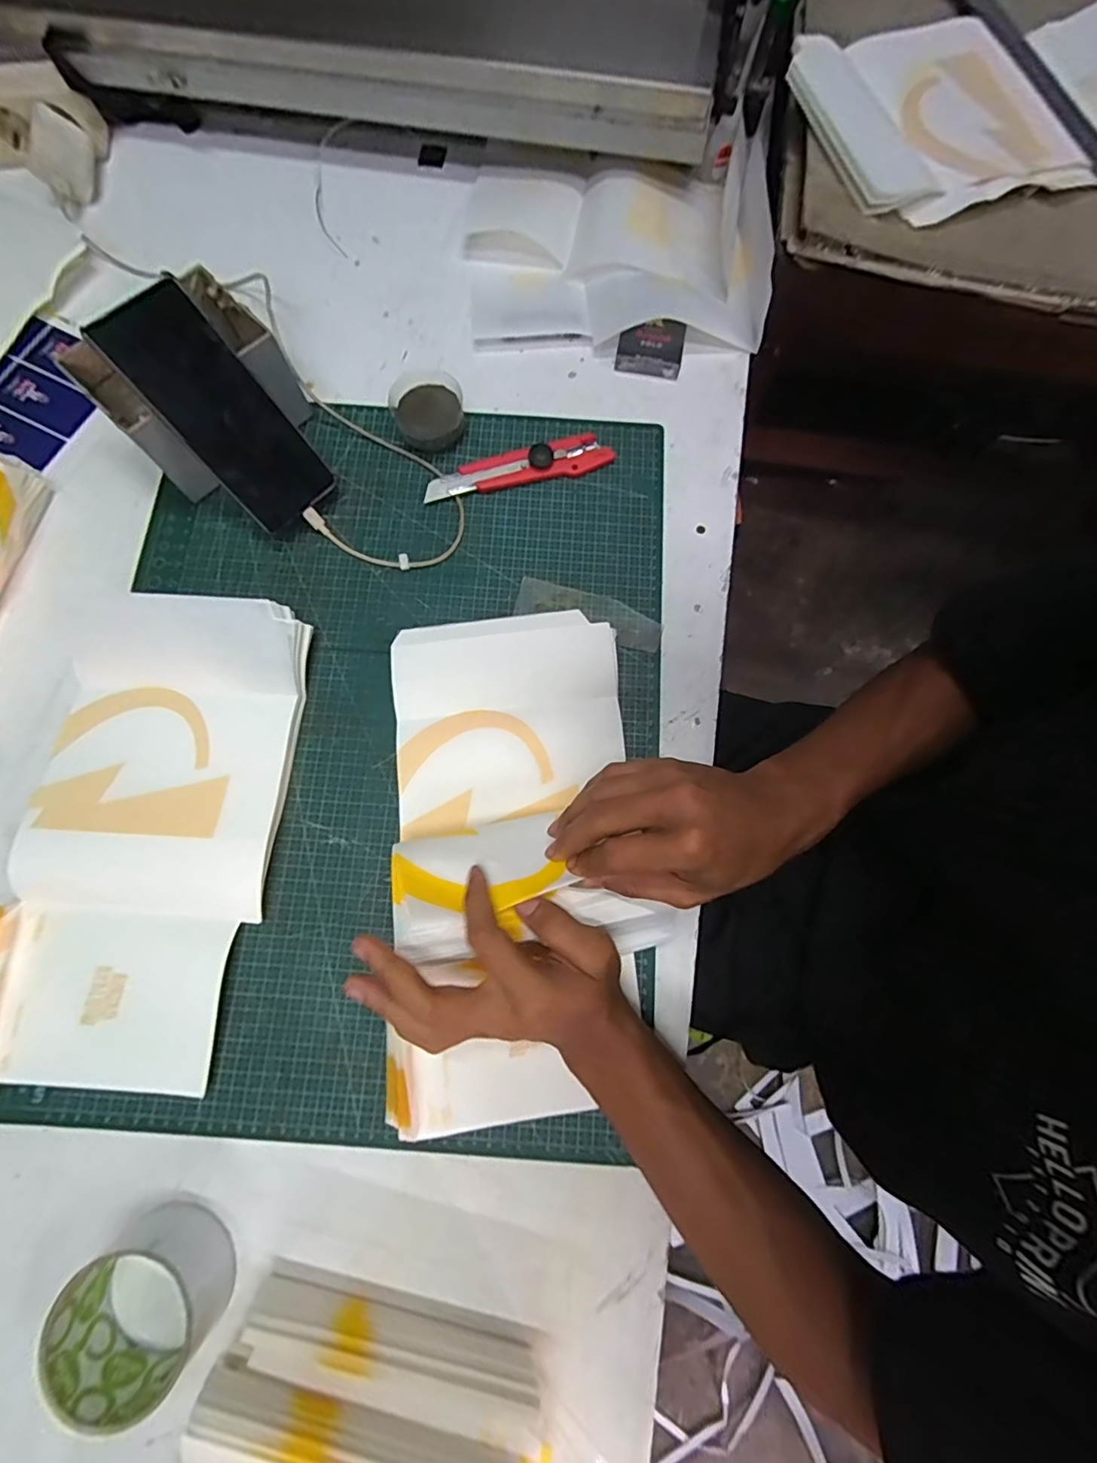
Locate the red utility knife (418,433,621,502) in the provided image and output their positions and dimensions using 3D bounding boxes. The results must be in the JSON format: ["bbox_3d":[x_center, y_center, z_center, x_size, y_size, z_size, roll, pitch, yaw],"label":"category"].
[{"bbox_3d":[-0.026,-0.235,0.477,0.167,0.017,0.030,-12,76,-2],"label":"red utility knife"}]

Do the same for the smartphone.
[{"bbox_3d":[-0.250,-0.244,0.415,0.073,0.015,0.162,-45,123,-9],"label":"smartphone"}]

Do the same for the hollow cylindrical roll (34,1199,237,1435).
[{"bbox_3d":[-0.241,0.342,0.318,0.074,0.050,0.078,0,77,-1],"label":"hollow cylindrical roll"}]

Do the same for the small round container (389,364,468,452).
[{"bbox_3d":[-0.108,-0.290,0.482,0.061,0.031,0.067,0,76,1],"label":"small round container"}]

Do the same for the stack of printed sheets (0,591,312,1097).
[{"bbox_3d":[-0.292,0.068,0.392,0.171,0.034,0.342,6,77,1],"label":"stack of printed sheets"}]

